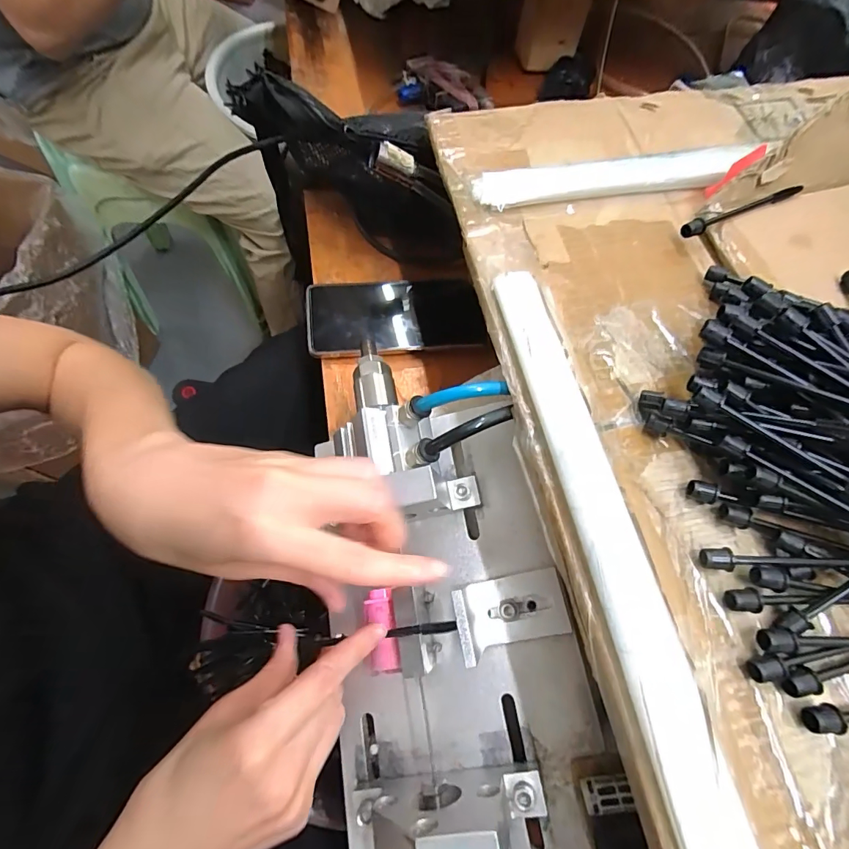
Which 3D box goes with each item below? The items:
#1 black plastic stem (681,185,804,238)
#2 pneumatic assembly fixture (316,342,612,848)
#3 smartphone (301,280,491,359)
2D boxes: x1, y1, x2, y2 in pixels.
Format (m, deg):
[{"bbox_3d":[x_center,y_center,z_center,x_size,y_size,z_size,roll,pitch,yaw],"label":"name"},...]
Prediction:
[{"bbox_3d":[0.216,-0.146,0.294,0.101,0.011,0.009,-23,73,-16],"label":"black plastic stem"},{"bbox_3d":[0.015,0.122,0.255,0.149,0.089,0.338,-4,66,-1],"label":"pneumatic assembly fixture"},{"bbox_3d":[-0.027,-0.103,0.402,0.159,0.012,0.078,-4,69,-10],"label":"smartphone"}]

